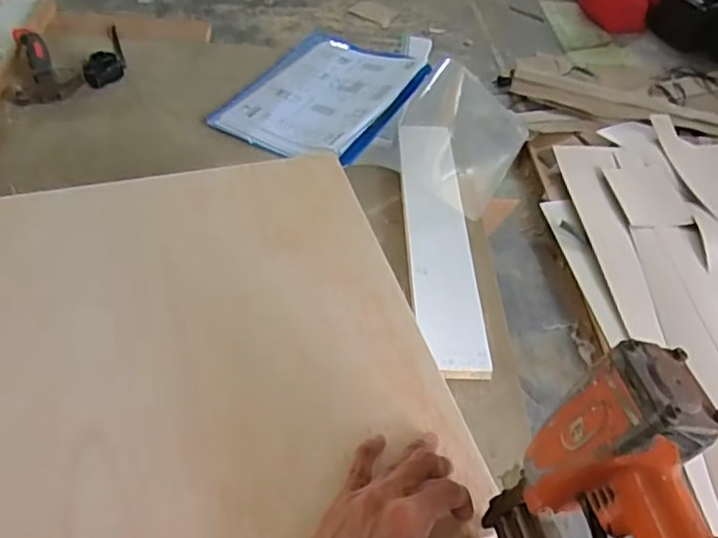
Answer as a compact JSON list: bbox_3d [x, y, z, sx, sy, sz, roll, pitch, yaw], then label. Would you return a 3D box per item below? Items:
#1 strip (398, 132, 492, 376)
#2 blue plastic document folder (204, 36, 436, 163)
[{"bbox_3d":[0.104,-0.052,0.872,0.080,0.012,0.444,1,46,-5],"label":"strip"},{"bbox_3d":[-0.050,-0.295,1.085,0.255,0.028,0.356,24,49,16],"label":"blue plastic document folder"}]

